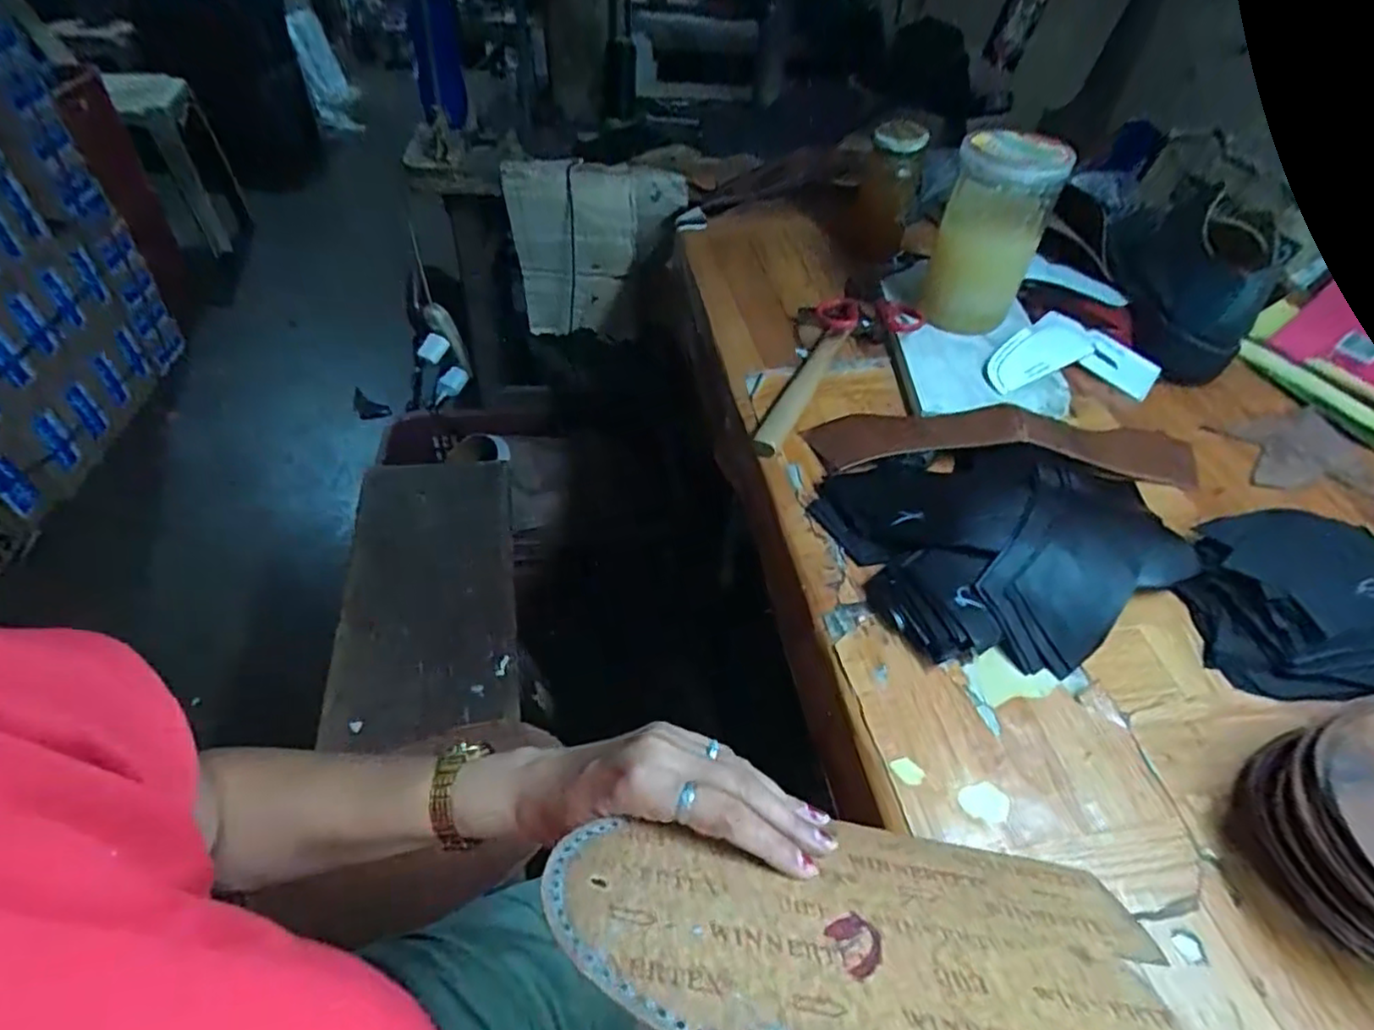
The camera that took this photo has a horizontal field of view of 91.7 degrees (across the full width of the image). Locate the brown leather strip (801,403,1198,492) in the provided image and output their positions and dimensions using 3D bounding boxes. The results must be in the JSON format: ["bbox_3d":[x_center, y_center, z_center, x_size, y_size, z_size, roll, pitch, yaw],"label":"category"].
[{"bbox_3d":[0.273,-0.064,0.564,0.328,0.024,0.073,2,47,-2],"label":"brown leather strip"}]

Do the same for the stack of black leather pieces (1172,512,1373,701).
[{"bbox_3d":[0.427,0.053,0.457,0.161,0.043,0.135,0,47,-4],"label":"stack of black leather pieces"}]

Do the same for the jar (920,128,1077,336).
[{"bbox_3d":[0.293,-0.274,0.649,0.091,0.157,0.085,29,51,22],"label":"jar"}]

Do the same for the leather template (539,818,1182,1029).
[{"bbox_3d":[0.078,0.177,0.270,0.264,0.004,0.155,12,11,-1],"label":"leather template"}]

